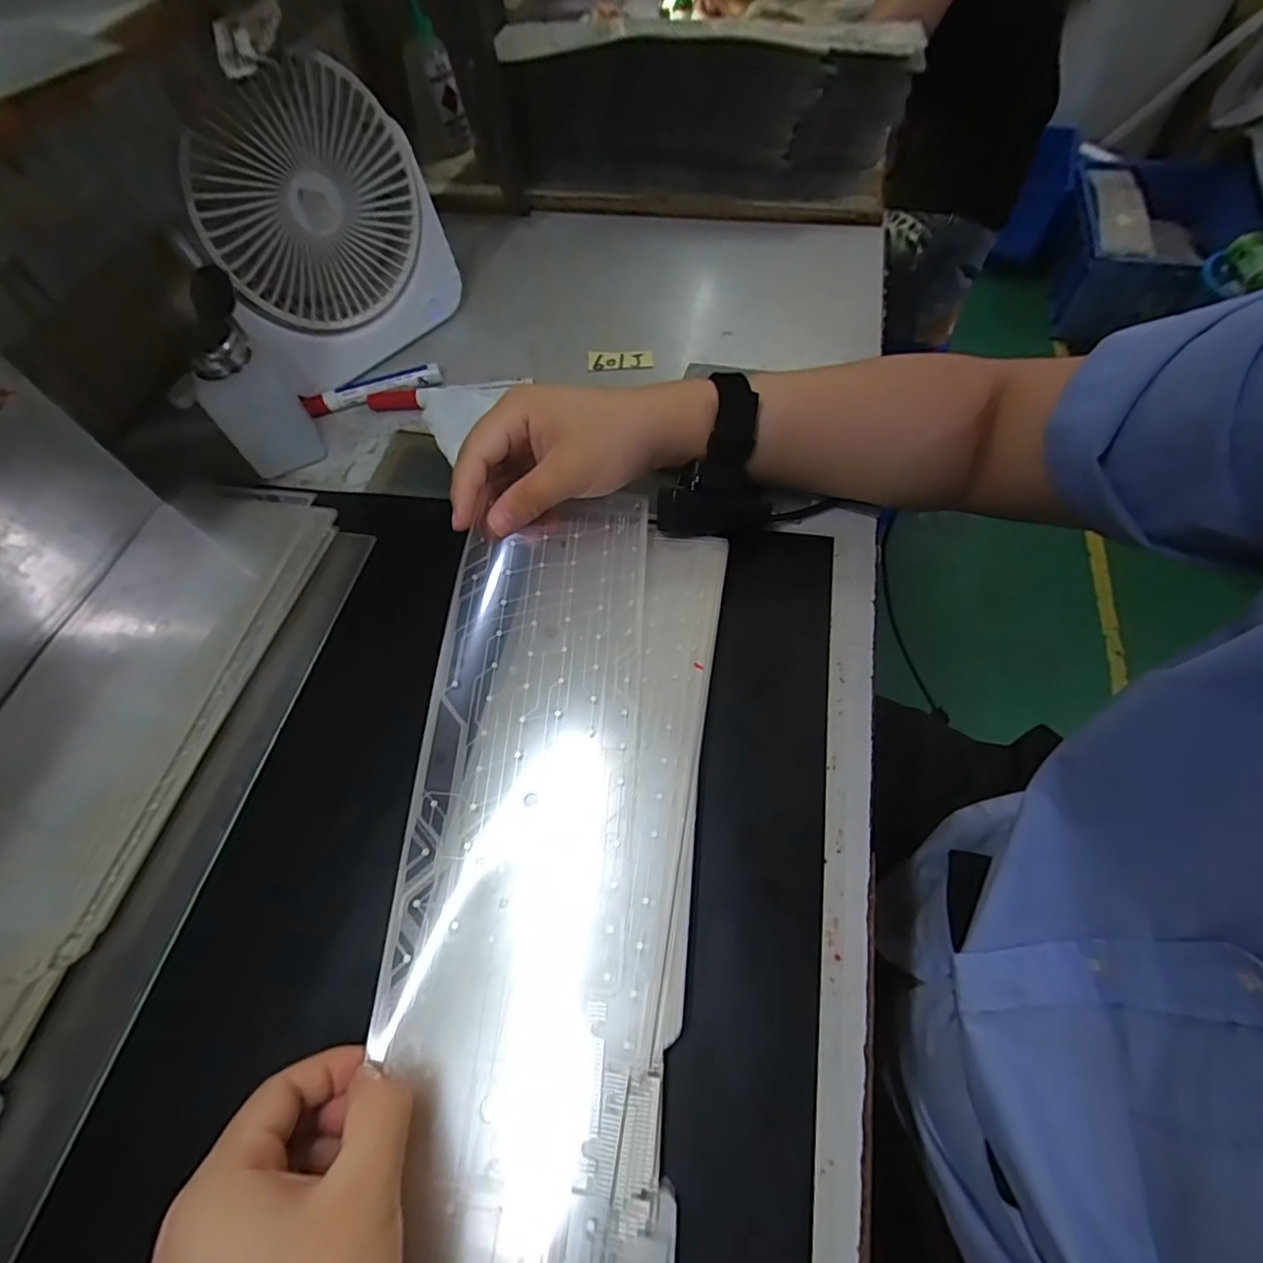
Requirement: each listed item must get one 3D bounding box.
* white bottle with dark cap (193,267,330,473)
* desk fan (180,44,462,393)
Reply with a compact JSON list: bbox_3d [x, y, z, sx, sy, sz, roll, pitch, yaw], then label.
[{"bbox_3d":[-0.279,-0.177,0.413,0.063,0.120,0.053,-37,65,-15],"label":"white bottle with dark cap"},{"bbox_3d":[-0.232,-0.296,0.435,0.055,0.184,0.181,37,70,22],"label":"desk fan"}]

